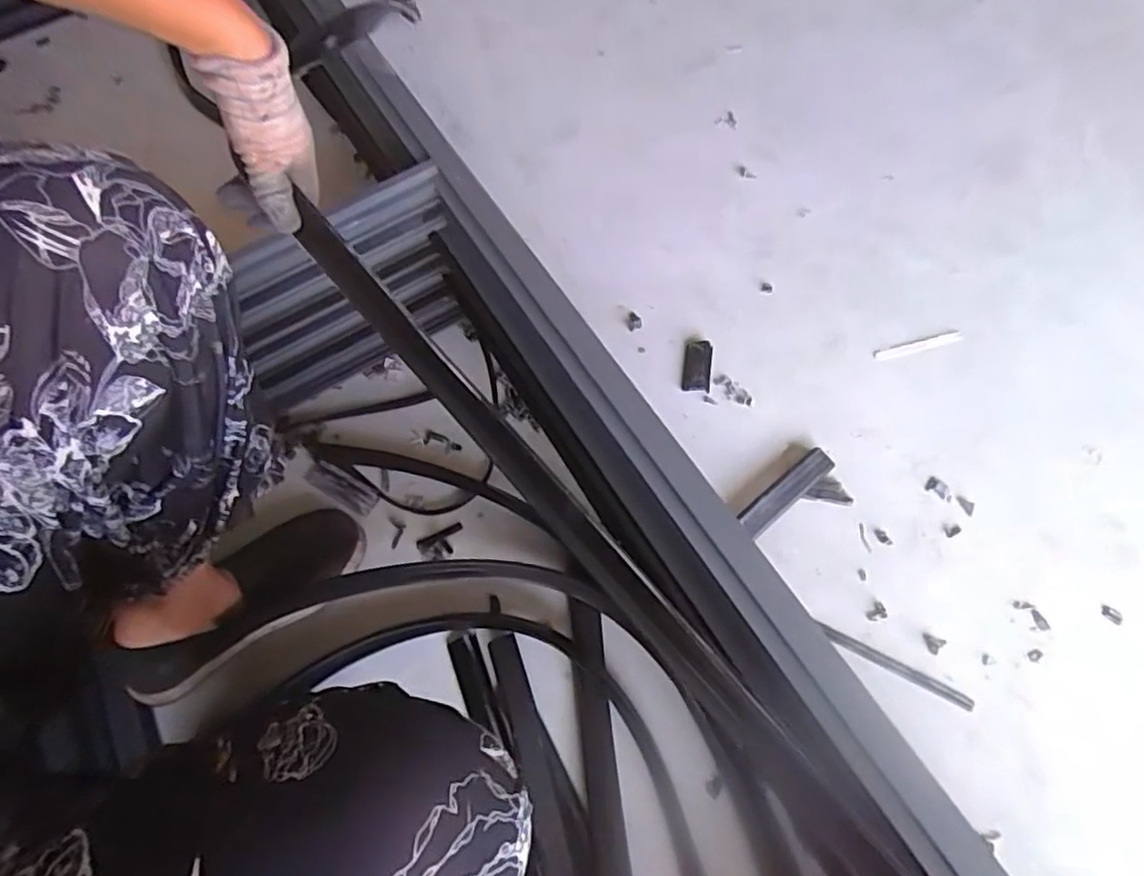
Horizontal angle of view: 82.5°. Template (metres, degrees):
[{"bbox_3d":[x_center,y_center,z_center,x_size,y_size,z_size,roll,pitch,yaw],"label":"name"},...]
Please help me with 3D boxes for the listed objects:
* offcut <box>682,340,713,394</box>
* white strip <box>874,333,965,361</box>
[{"bbox_3d":[0.151,-0.086,0.783,0.032,0.024,0.062,7,67,5],"label":"offcut"},{"bbox_3d":[0.419,-0.111,0.788,0.108,0.004,0.014,-13,67,-4],"label":"white strip"}]

